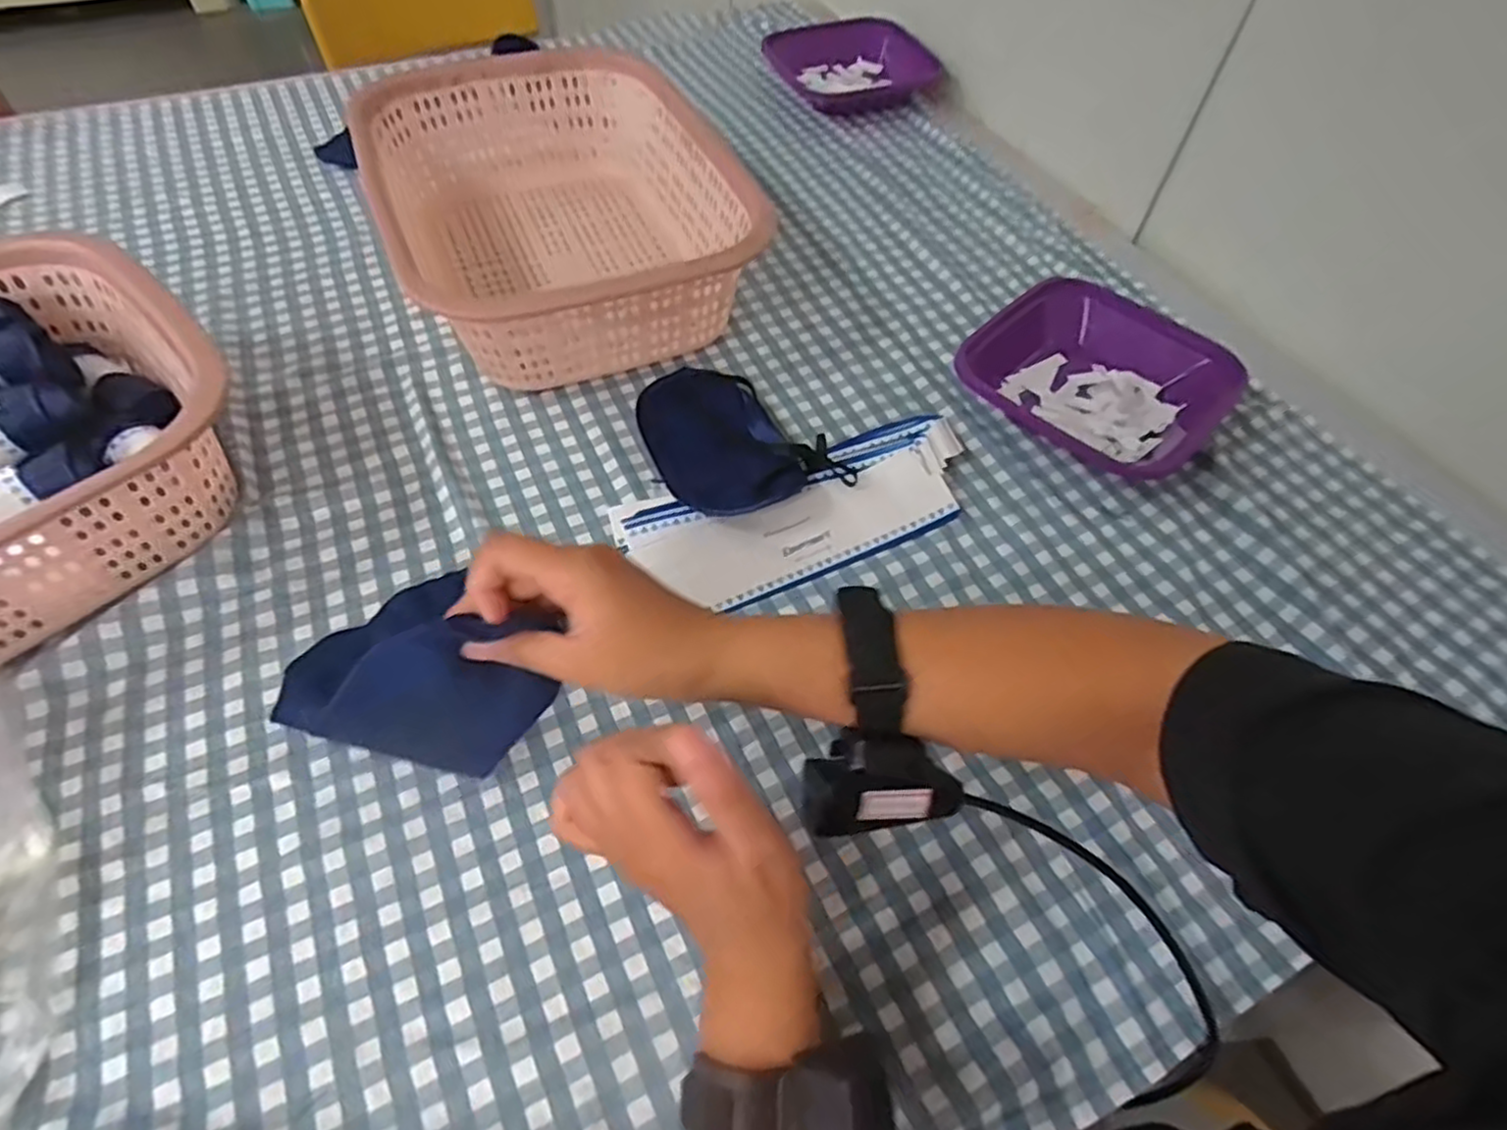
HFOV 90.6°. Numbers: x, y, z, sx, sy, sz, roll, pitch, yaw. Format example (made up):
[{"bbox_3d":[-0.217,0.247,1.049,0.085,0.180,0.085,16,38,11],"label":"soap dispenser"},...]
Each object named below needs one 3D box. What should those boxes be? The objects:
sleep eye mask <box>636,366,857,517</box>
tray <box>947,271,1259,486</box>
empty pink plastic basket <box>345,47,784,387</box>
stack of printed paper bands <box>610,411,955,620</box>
[{"bbox_3d":[-0.024,-0.095,0.548,0.108,0.034,0.167,-31,62,-22],"label":"sleep eye mask"},{"bbox_3d":[0.276,-0.149,0.599,0.187,0.049,0.180,-37,64,-25],"label":"tray"},{"bbox_3d":[-0.162,-0.301,0.640,0.249,0.112,0.356,-22,59,-18],"label":"empty pink plastic basket"},{"bbox_3d":[0.038,-0.042,0.521,0.254,0.019,0.100,-17,58,-15],"label":"stack of printed paper bands"}]

